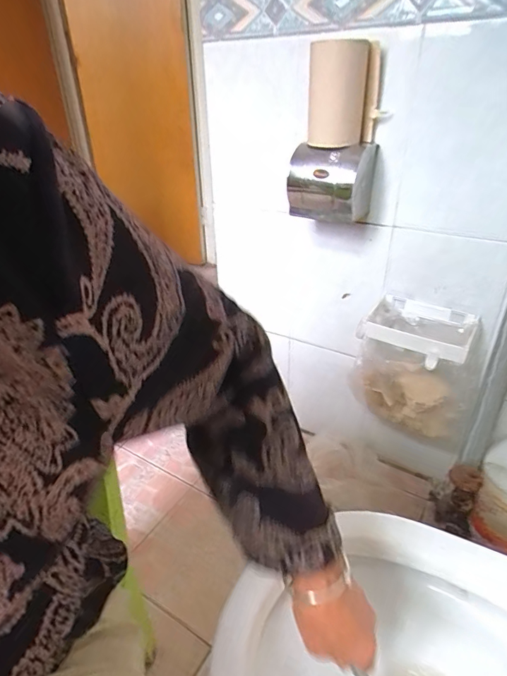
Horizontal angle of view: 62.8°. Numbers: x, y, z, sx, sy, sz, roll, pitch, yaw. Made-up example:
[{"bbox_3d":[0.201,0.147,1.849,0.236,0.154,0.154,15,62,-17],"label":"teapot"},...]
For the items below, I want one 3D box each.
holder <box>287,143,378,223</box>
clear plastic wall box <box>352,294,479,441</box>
[{"bbox_3d":[0.145,-0.294,0.784,0.138,0.121,0.107,16,39,28],"label":"holder"},{"bbox_3d":[0.323,0.056,0.840,0.209,0.209,0.147,12,37,23],"label":"clear plastic wall box"}]

